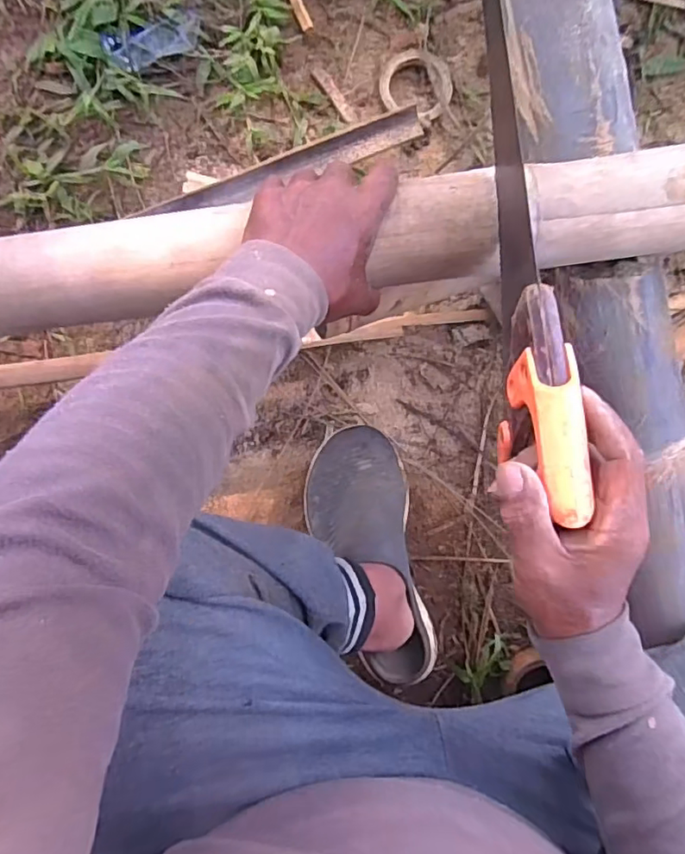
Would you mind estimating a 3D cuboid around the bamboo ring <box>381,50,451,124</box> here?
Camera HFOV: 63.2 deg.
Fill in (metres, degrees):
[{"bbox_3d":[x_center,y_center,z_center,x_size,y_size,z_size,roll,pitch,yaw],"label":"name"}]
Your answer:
[{"bbox_3d":[0.085,-0.395,0.646,0.083,0.021,0.080,0,87,-2],"label":"bamboo ring"}]

